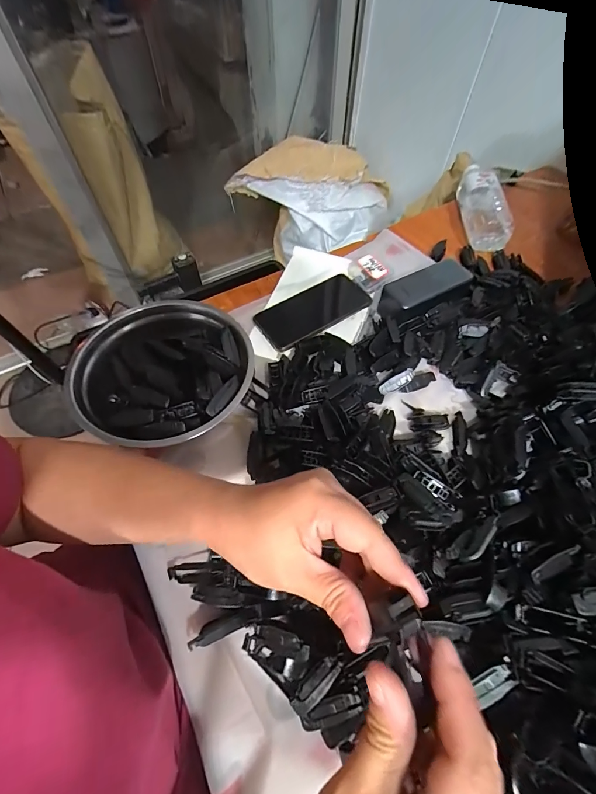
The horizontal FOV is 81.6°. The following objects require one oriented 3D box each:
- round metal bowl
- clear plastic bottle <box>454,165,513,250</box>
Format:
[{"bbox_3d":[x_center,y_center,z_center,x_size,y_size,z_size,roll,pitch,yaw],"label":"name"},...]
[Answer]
[{"bbox_3d":[-0.156,-0.025,0.420,0.201,0.065,0.193,0,59,0],"label":"round metal bowl"},{"bbox_3d":[0.327,-0.340,0.605,0.069,0.050,0.184,6,60,3],"label":"clear plastic bottle"}]

